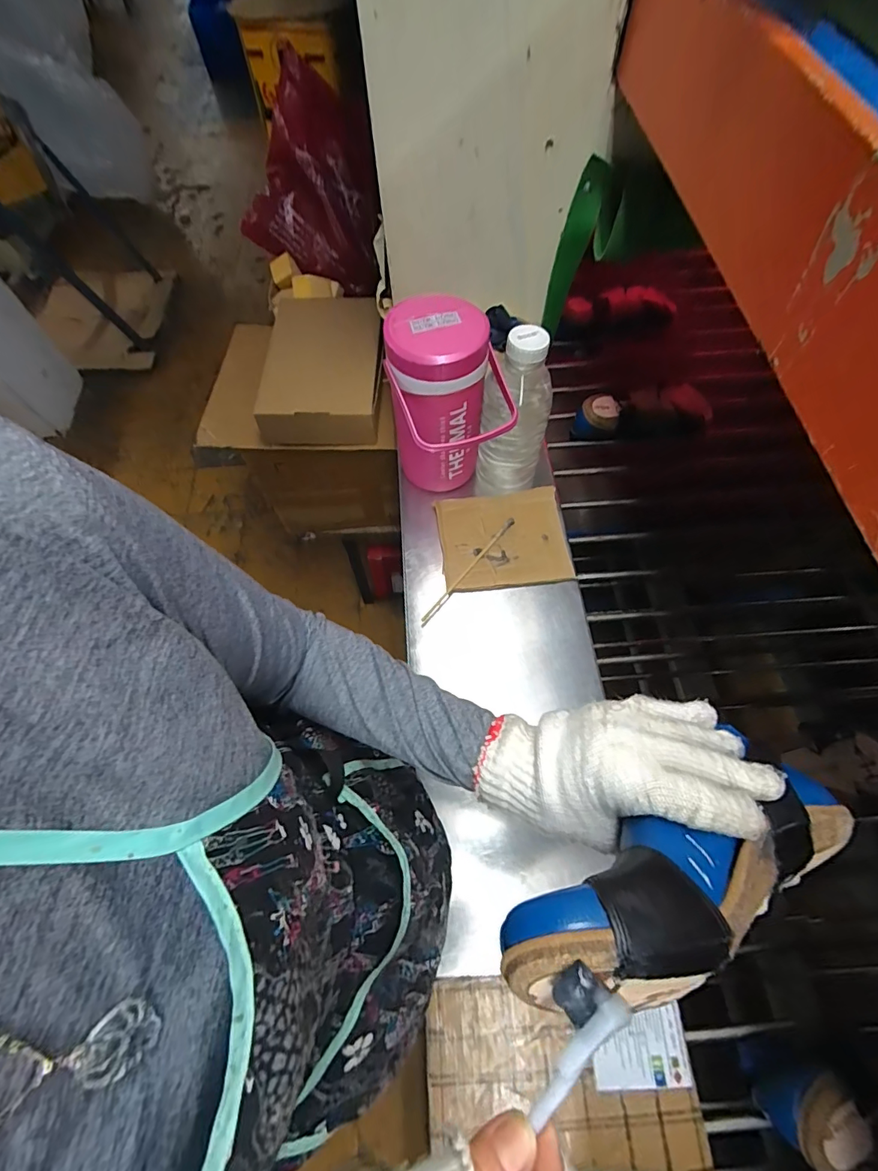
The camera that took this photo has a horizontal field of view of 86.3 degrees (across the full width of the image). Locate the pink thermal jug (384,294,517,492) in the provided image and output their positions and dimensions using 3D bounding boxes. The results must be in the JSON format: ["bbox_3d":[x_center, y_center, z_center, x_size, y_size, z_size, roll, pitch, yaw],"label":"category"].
[{"bbox_3d":[0.008,-0.204,0.599,0.107,0.236,0.140,-24,65,-11],"label":"pink thermal jug"}]

